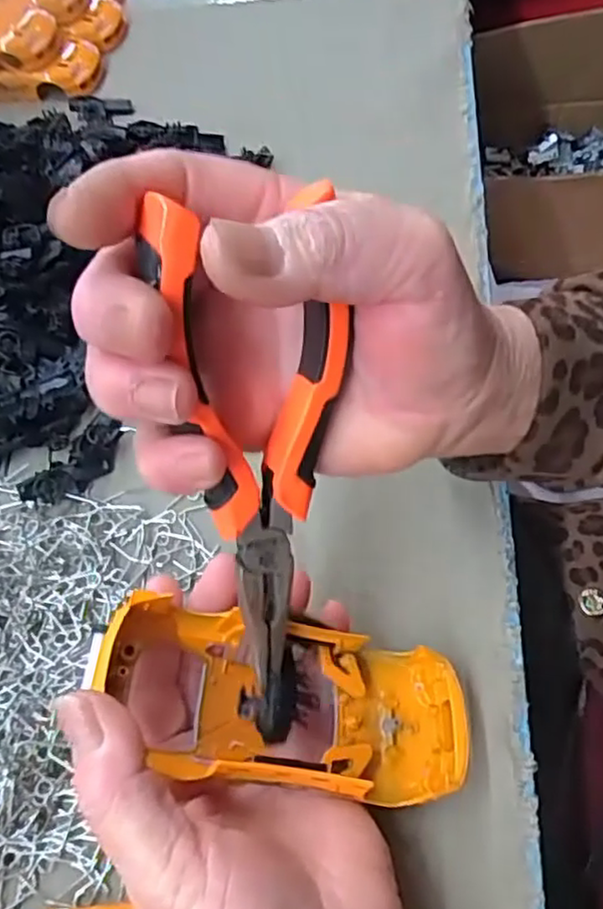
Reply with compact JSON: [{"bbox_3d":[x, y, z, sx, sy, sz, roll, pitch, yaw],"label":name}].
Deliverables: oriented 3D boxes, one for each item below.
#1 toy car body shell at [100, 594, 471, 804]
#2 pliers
[{"bbox_3d":[-0.004,0.084,0.241,0.130,0.027,0.051,17,63,-6],"label":"toy car body shell"},{"bbox_3d":[-0.008,0.006,0.200,0.046,0.152,0.016,-8,27,-5],"label":"pliers"}]

